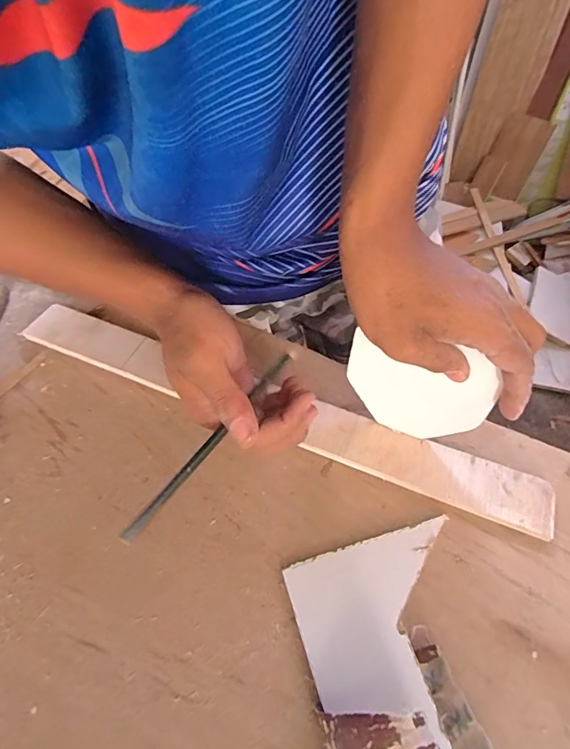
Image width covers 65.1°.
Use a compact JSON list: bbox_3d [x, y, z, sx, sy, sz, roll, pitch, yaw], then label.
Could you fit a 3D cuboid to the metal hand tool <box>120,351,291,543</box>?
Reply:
[{"bbox_3d":[-0.050,0.047,0.292,0.010,0.010,0.157,36,79,25],"label":"metal hand tool"}]

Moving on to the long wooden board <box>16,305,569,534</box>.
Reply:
[{"bbox_3d":[-0.023,0.027,0.395,0.484,0.019,0.050,19,53,14],"label":"long wooden board"}]

